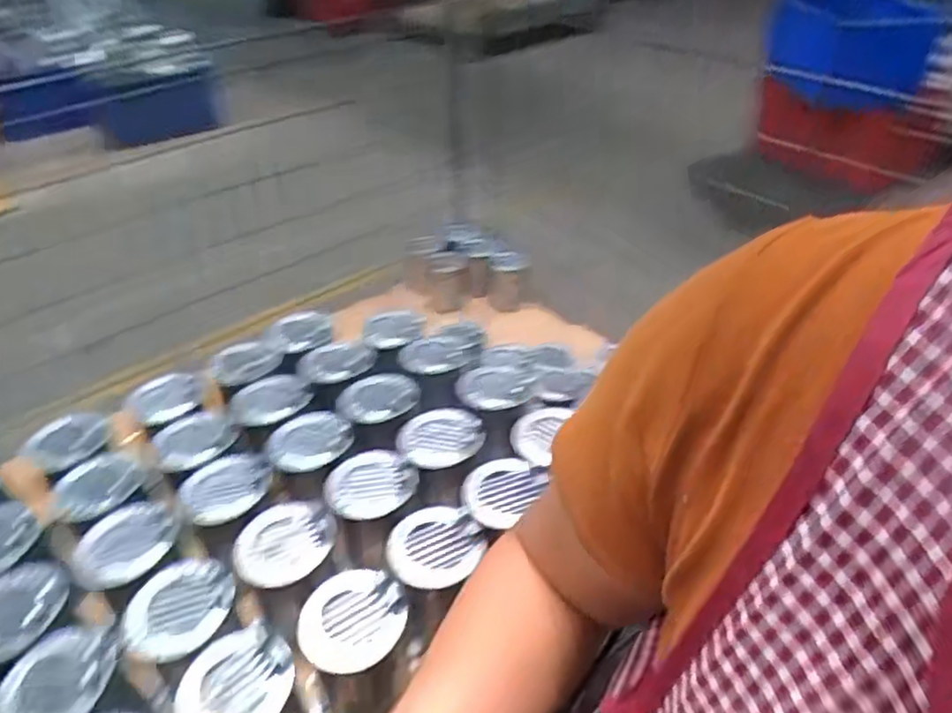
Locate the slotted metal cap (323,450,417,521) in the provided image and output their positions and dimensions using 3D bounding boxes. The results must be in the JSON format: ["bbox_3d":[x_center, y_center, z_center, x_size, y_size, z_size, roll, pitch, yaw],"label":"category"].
[{"bbox_3d":[-0.109,0.131,0.716,0.093,0.012,0.086,-1,38,1],"label":"slotted metal cap"}]

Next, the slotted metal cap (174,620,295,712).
[{"bbox_3d":[-0.195,0.268,0.552,0.076,0.019,0.094,16,41,21],"label":"slotted metal cap"}]

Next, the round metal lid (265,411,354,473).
[{"bbox_3d":[-0.184,0.091,0.763,0.089,0.012,0.086,-1,38,1],"label":"round metal lid"}]

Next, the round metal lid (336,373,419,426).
[{"bbox_3d":[-0.118,0.047,0.829,0.098,0.007,0.098,-1,38,1],"label":"round metal lid"}]

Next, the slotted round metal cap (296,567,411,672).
[{"bbox_3d":[-0.107,0.229,0.596,0.082,0.017,0.093,18,42,23],"label":"slotted round metal cap"}]

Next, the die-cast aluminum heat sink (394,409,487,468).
[{"bbox_3d":[-0.040,0.088,0.765,0.094,0.013,0.081,-7,38,-6],"label":"die-cast aluminum heat sink"}]

